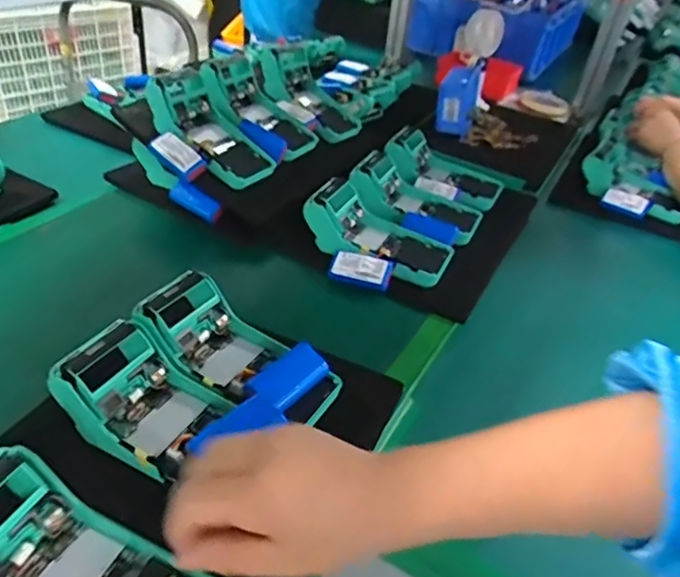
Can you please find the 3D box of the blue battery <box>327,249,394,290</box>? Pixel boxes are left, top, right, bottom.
[{"bbox_3d":[0.023,-0.022,0.627,0.069,0.034,0.015,13,-2,9],"label":"blue battery"}]

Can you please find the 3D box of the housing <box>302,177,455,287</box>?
[{"bbox_3d":[0.047,-0.059,0.664,0.167,0.085,0.086,20,38,16],"label":"housing"}]

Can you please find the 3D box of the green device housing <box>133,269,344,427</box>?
[{"bbox_3d":[-0.087,0.059,0.480,0.170,0.057,0.078,35,42,10],"label":"green device housing"}]

